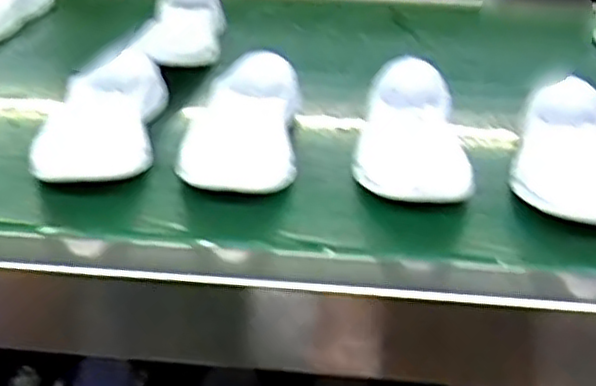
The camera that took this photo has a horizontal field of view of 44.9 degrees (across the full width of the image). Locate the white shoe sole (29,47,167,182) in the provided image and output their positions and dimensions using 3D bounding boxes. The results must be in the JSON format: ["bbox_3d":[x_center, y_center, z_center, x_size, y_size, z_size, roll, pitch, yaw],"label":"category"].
[{"bbox_3d":[-0.172,-0.065,0.648,0.090,0.040,0.201,-2,35,-4],"label":"white shoe sole"}]

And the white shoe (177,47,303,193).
[{"bbox_3d":[-0.049,-0.059,0.639,0.094,0.040,0.205,2,35,1],"label":"white shoe"}]

